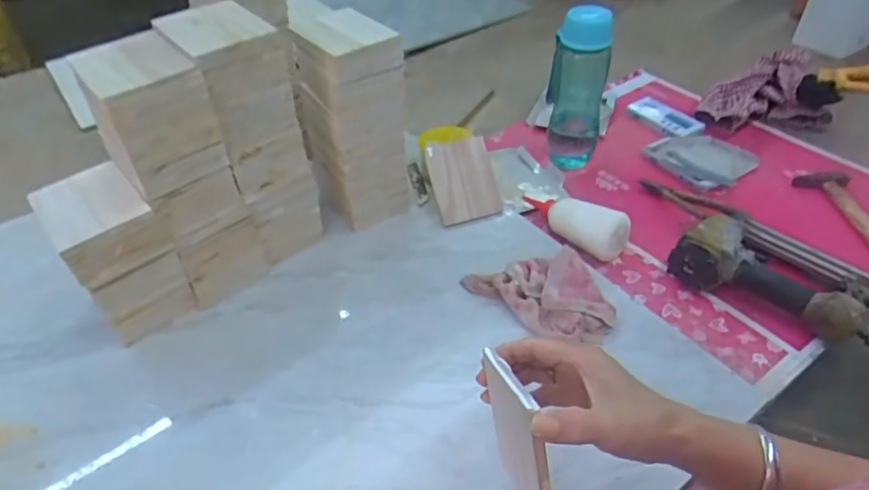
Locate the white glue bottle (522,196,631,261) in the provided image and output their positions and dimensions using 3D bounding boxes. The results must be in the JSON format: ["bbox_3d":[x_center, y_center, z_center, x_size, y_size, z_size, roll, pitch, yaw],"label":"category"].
[{"bbox_3d":[0.185,-0.039,0.748,0.048,0.050,0.153,-34,53,-29],"label":"white glue bottle"}]

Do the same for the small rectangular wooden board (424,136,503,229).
[{"bbox_3d":[0.042,-0.090,0.777,0.100,0.111,0.012,-14,12,-24],"label":"small rectangular wooden board"}]

